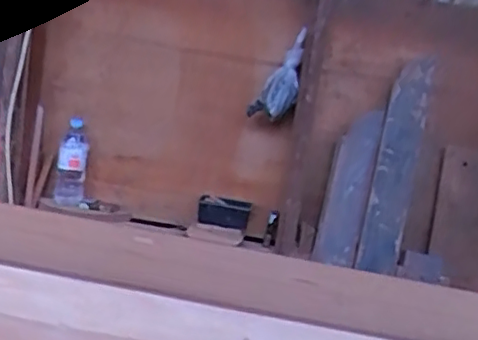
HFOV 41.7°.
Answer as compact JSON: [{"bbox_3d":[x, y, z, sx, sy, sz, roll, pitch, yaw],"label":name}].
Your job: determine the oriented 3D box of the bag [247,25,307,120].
[{"bbox_3d":[0.113,-0.226,1.544,0.091,0.241,0.039,30,12,9],"label":"bag"}]

